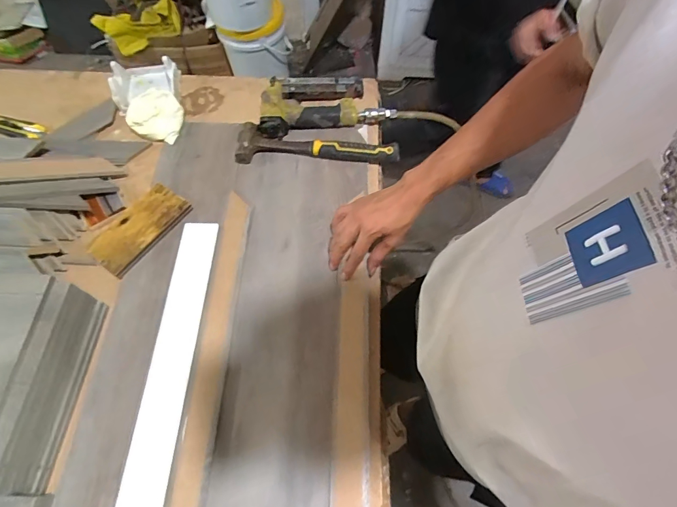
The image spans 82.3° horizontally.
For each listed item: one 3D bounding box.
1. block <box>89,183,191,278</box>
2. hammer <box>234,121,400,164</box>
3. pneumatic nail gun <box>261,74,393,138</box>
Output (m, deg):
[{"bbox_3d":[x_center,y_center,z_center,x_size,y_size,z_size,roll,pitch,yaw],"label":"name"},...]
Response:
[{"bbox_3d":[-0.312,-0.043,0.604,0.095,0.012,0.151,32,67,15],"label":"block"},{"bbox_3d":[-0.037,-0.192,0.674,0.275,0.037,0.070,1,63,0],"label":"hammer"},{"bbox_3d":[-0.030,-0.285,0.715,0.232,0.042,0.125,-9,63,-5],"label":"pneumatic nail gun"}]

